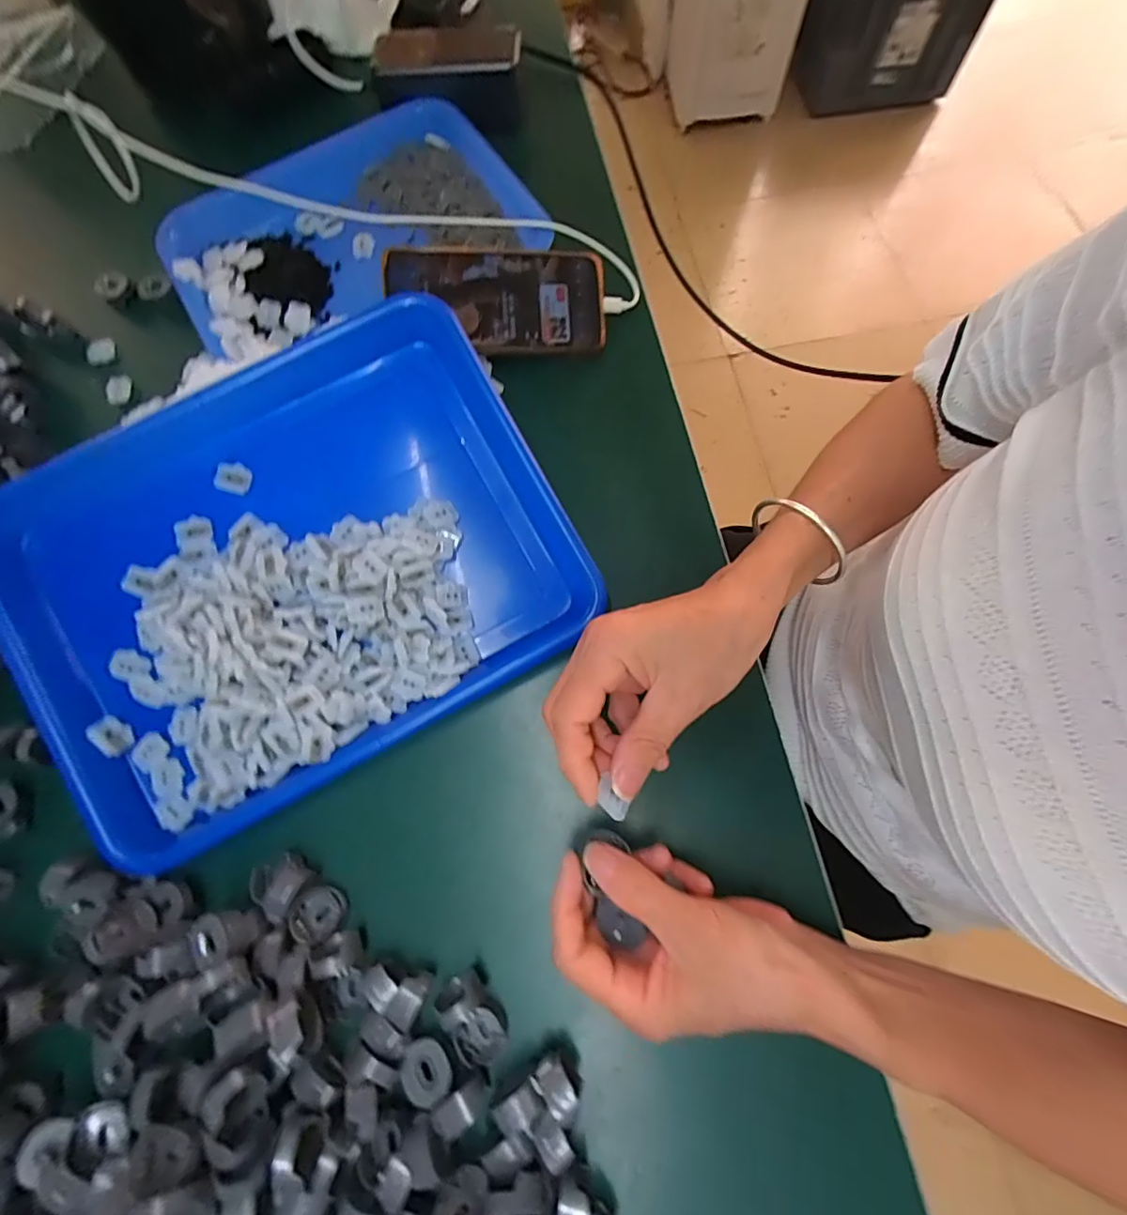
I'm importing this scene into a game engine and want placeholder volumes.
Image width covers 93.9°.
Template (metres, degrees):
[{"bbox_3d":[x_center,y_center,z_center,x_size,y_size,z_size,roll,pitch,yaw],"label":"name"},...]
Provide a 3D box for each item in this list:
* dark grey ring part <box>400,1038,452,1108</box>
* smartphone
[{"bbox_3d":[-0.072,0.244,0.276,0.027,0.009,0.027,-1,73,2],"label":"dark grey ring part"},{"bbox_3d":[-0.050,-0.238,0.405,0.164,0.008,0.080,-1,90,-8],"label":"smartphone"}]

